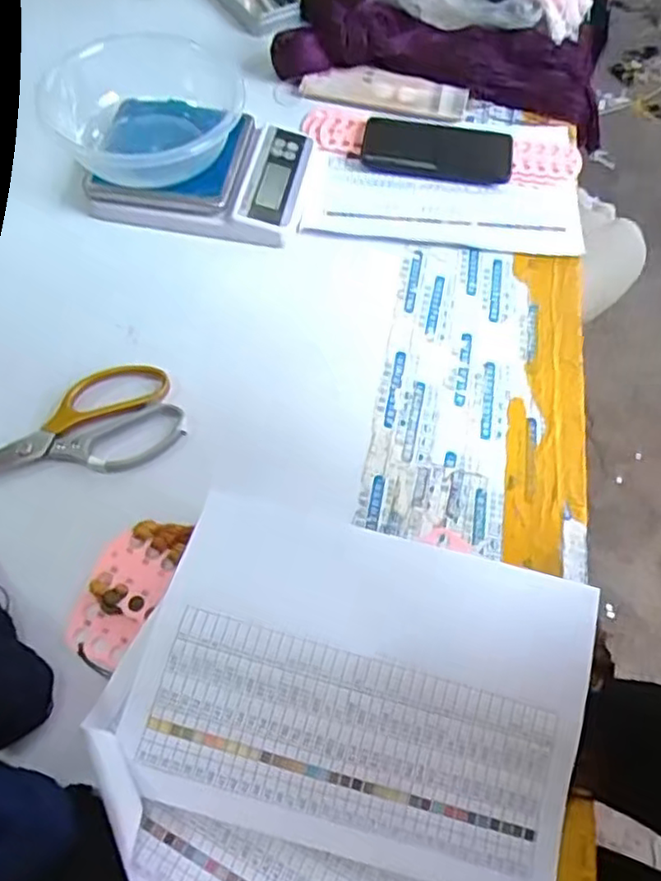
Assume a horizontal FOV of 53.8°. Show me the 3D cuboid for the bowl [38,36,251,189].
[{"bbox_3d":[-0.190,-0.349,0.673,0.172,0.082,0.177,6,61,2],"label":"bowl"}]

